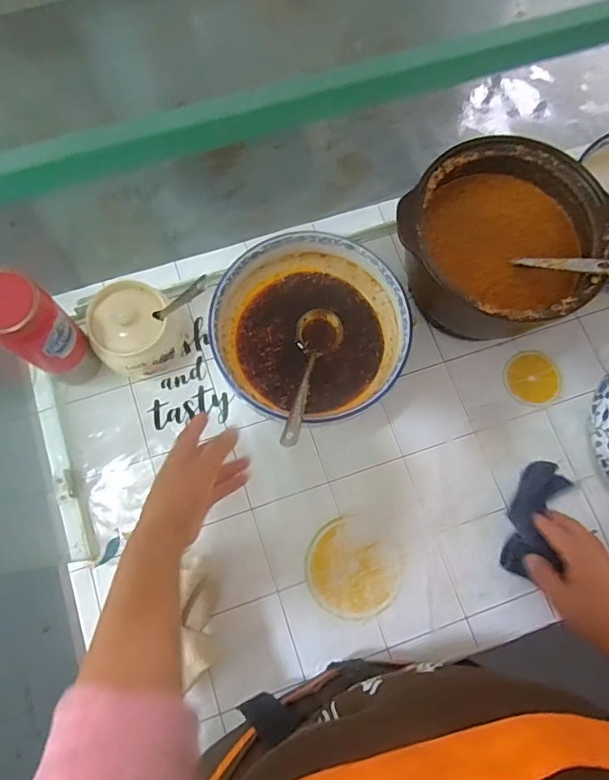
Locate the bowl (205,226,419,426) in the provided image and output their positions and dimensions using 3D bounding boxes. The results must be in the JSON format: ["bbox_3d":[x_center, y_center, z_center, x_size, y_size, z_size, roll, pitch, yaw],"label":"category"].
[{"bbox_3d":[0.006,-0.069,0.641,0.218,0.104,0.211,0,75,-1],"label":"bowl"}]

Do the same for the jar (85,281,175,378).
[{"bbox_3d":[-0.209,-0.069,0.644,0.093,0.091,0.101,0,75,-2],"label":"jar"}]

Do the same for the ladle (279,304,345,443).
[{"bbox_3d":[0.006,-0.018,0.607,0.057,0.038,0.206,12,46,2],"label":"ladle"}]

